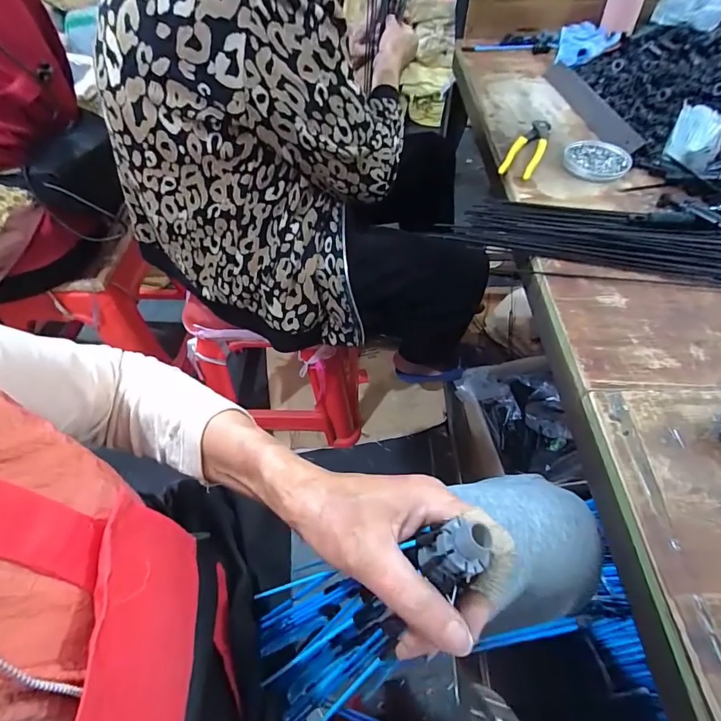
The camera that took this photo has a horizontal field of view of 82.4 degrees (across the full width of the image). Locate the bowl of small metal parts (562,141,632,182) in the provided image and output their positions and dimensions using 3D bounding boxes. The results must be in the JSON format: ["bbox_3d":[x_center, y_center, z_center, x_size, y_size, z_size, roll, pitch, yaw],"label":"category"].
[{"bbox_3d":[0.346,-0.294,0.607,0.089,0.023,0.076,24,54,17],"label":"bowl of small metal parts"}]

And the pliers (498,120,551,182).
[{"bbox_3d":[0.255,-0.324,0.623,0.047,0.019,0.155,23,54,17],"label":"pliers"}]

